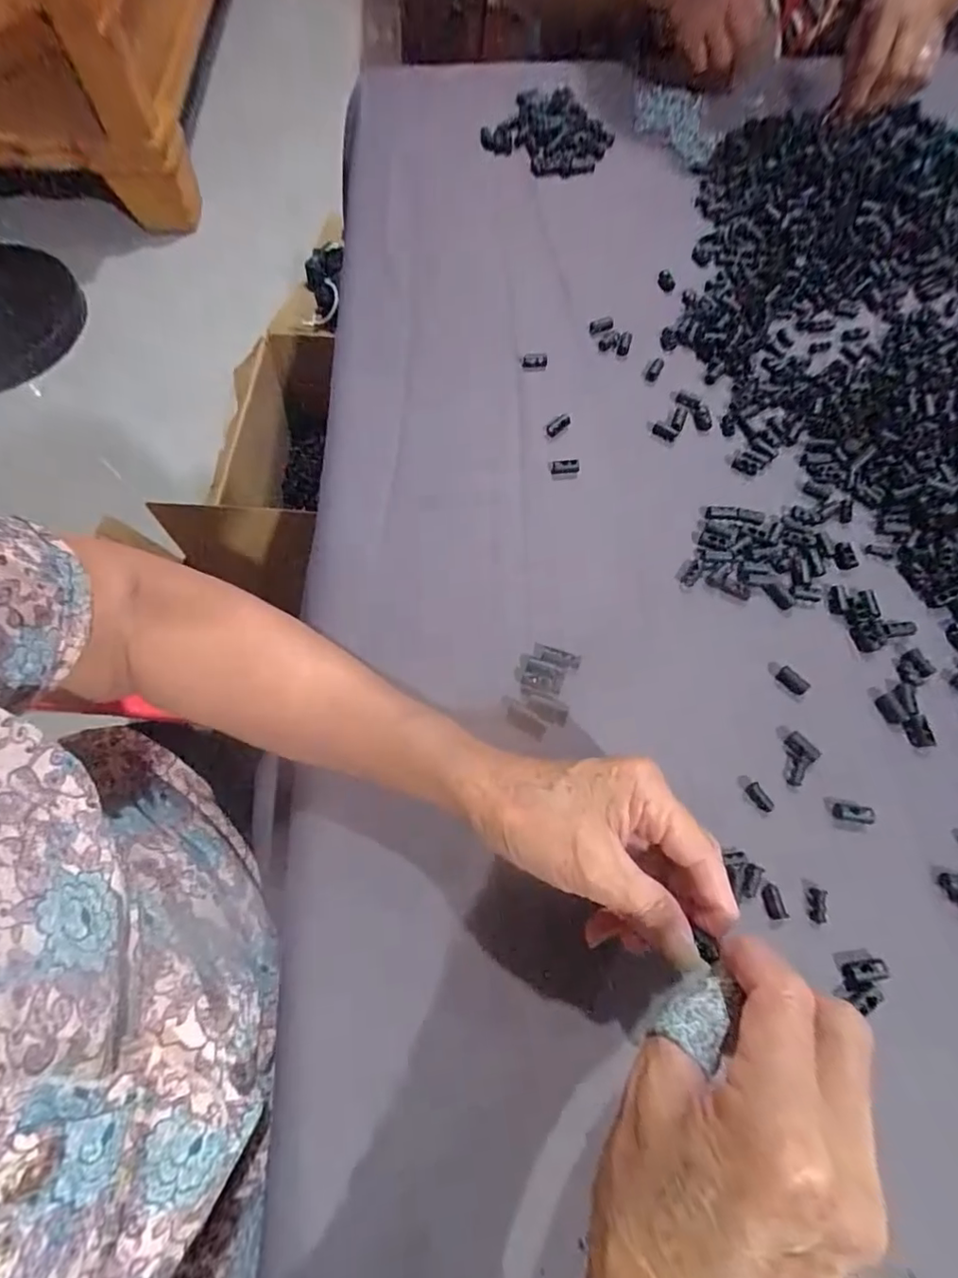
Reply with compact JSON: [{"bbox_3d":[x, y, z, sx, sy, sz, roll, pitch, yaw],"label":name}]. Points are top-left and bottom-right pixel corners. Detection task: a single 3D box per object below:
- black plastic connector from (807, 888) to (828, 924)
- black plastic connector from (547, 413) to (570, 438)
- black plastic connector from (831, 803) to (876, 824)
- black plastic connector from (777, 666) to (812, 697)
[{"bbox_3d":[0.176,0.138,0.283,0.009,0.004,0.017,12,67,4],"label":"black plastic connector"},{"bbox_3d":[0.061,-0.162,0.416,0.023,0.004,0.011,-39,73,-16],"label":"black plastic connector"},{"bbox_3d":[0.208,0.097,0.303,0.021,0.005,0.010,6,67,1],"label":"black plastic connector"},{"bbox_3d":[0.191,0.026,0.332,0.009,0.008,0.018,-30,71,-13],"label":"black plastic connector"}]

